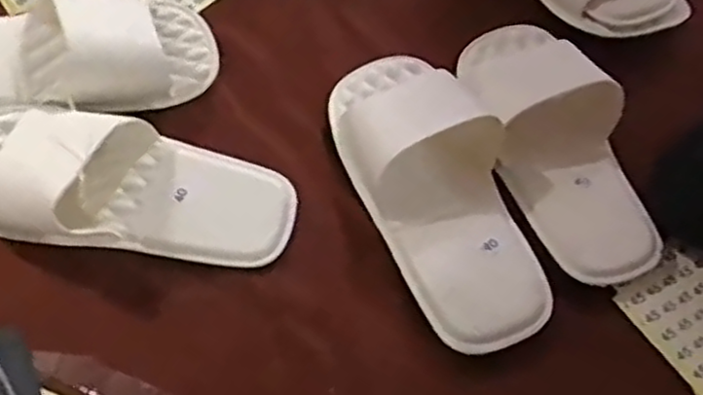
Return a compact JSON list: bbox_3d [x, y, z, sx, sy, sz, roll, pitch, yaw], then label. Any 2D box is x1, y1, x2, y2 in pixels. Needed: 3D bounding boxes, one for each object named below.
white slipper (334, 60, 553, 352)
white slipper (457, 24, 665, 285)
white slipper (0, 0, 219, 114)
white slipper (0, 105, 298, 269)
[{"bbox_3d":[0.057,-0.013,0.495,0.098,0.039,0.235,-16,59,-11],"label":"white slipper"},{"bbox_3d":[0.147,-0.050,0.509,0.090,0.041,0.220,-10,58,-7],"label":"white slipper"},{"bbox_3d":[-0.222,-0.107,0.540,0.228,0.062,0.081,-12,59,-8],"label":"white slipper"},{"bbox_3d":[-0.158,-0.014,0.481,0.233,0.057,0.095,6,58,3],"label":"white slipper"}]

